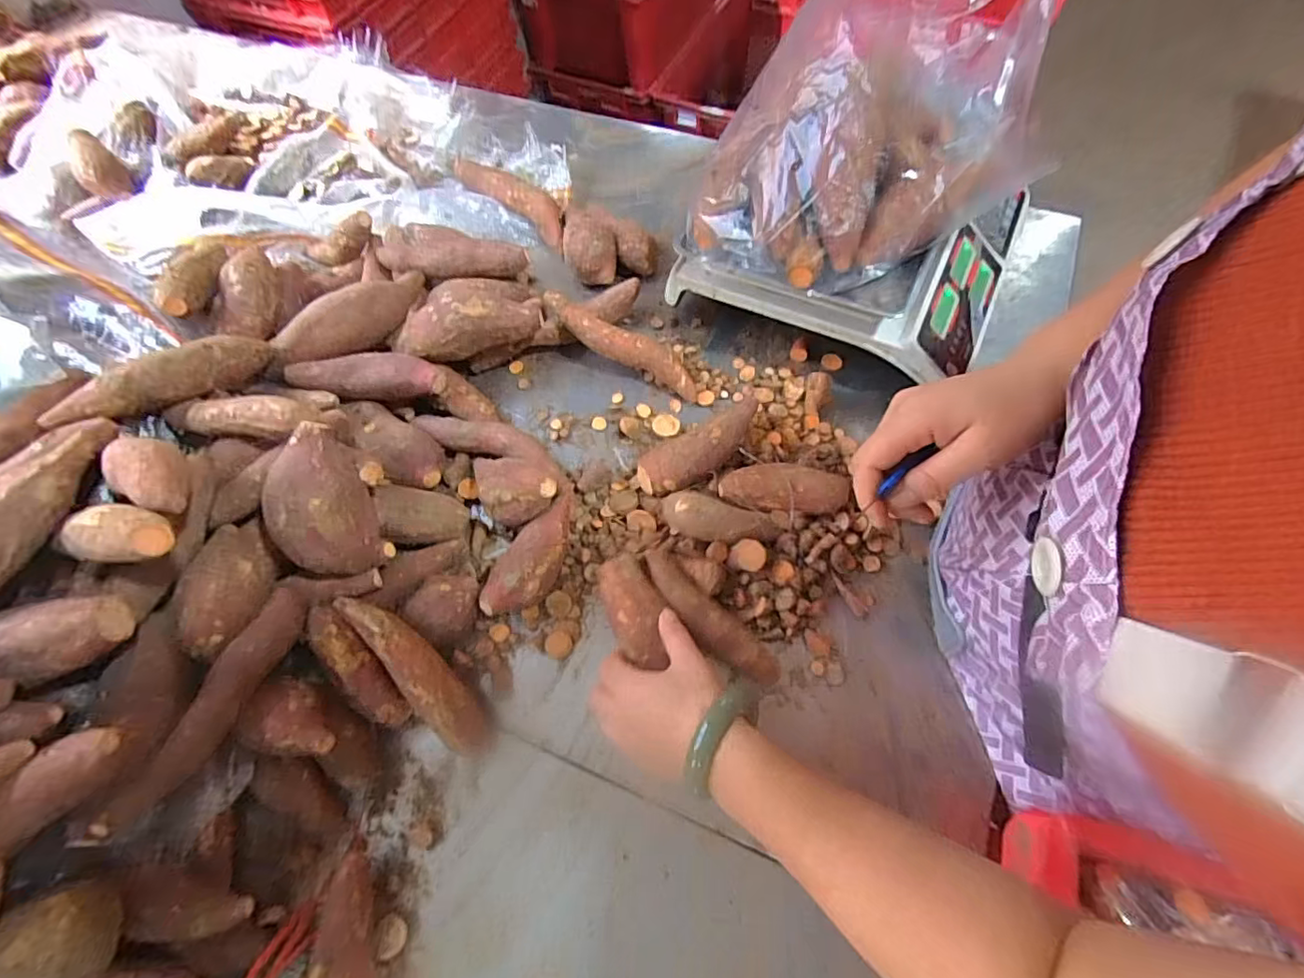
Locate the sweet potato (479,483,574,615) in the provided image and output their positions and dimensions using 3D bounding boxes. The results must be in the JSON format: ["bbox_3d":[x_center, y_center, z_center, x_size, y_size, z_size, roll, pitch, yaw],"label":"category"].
[{"bbox_3d":[-0.102,0.064,0.531,0.051,0.051,0.137,30,69,14],"label":"sweet potato"}]

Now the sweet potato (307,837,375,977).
[{"bbox_3d":[-0.224,0.345,0.411,0.052,0.040,0.153,-10,64,-2],"label":"sweet potato"}]

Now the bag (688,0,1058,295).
[{"bbox_3d":[0.178,-0.316,0.486,0.288,0.206,0.187,-17,65,-5],"label":"bag"}]

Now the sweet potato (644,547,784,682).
[{"bbox_3d":[0.047,0.112,0.496,0.036,0.033,0.152,-40,74,-18],"label":"sweet potato"}]

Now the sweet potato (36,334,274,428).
[{"bbox_3d":[-0.407,-0.097,0.481,0.044,0.045,0.173,37,46,14],"label":"sweet potato"}]

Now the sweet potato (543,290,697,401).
[{"bbox_3d":[-0.033,-0.159,0.619,0.191,0.051,0.044,29,69,14],"label":"sweet potato"}]

